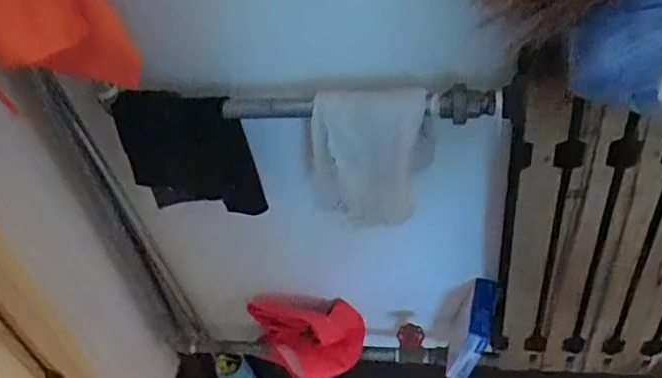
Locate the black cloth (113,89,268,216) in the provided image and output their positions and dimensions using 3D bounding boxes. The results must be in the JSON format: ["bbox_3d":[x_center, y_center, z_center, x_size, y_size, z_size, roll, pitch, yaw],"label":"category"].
[{"bbox_3d":[-0.199,-0.042,0.890,0.181,0.219,0.042,0,45,10],"label":"black cloth"}]

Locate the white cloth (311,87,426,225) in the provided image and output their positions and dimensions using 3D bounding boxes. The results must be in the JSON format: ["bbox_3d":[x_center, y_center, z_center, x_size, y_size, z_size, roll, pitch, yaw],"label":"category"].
[{"bbox_3d":[0.053,-0.035,0.828,0.152,0.217,0.035,-1,45,9],"label":"white cloth"}]

